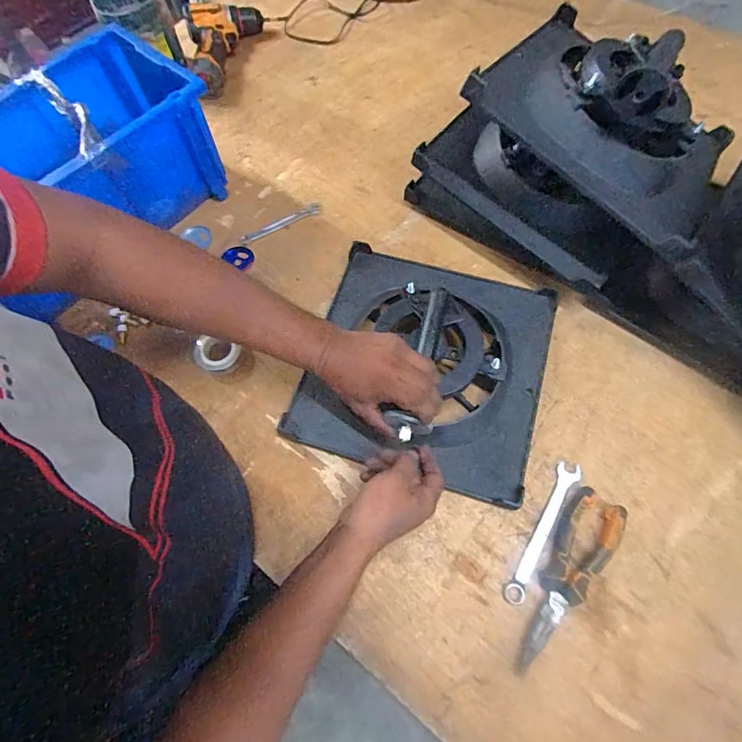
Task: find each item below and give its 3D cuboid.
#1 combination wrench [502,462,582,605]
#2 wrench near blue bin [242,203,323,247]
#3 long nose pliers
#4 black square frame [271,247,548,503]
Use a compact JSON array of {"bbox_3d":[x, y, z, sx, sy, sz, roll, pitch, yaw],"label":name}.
[{"bbox_3d":[0.198,0.183,0.515,0.027,0.006,0.175,31,72,13],"label":"combination wrench"},{"bbox_3d":[-0.142,-0.234,0.709,0.142,0.004,0.023,-29,70,-10],"label":"wrench near blue bin"},{"bbox_3d":[0.214,0.230,0.488,0.058,0.024,0.202,30,72,13],"label":"long nose pliers"},{"bbox_3d":[0.072,-0.024,0.553,0.295,0.094,0.296,16,69,8],"label":"black square frame"}]

